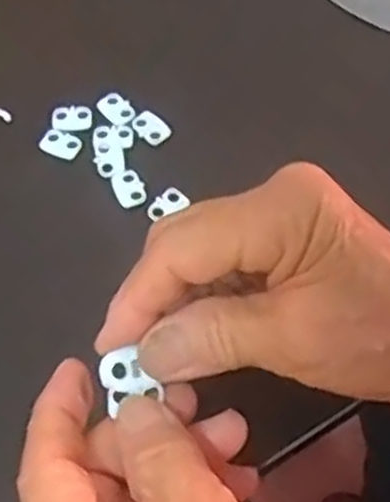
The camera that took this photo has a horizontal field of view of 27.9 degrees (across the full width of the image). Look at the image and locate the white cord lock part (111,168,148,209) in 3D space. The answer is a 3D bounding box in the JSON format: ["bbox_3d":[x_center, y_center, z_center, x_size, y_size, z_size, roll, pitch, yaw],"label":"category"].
[{"bbox_3d":[-0.030,-0.029,0.350,0.013,0.004,0.019,-21,62,-11],"label":"white cord lock part"}]

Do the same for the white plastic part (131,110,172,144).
[{"bbox_3d":[-0.021,-0.058,0.369,0.018,0.005,0.012,39,67,21],"label":"white plastic part"}]

